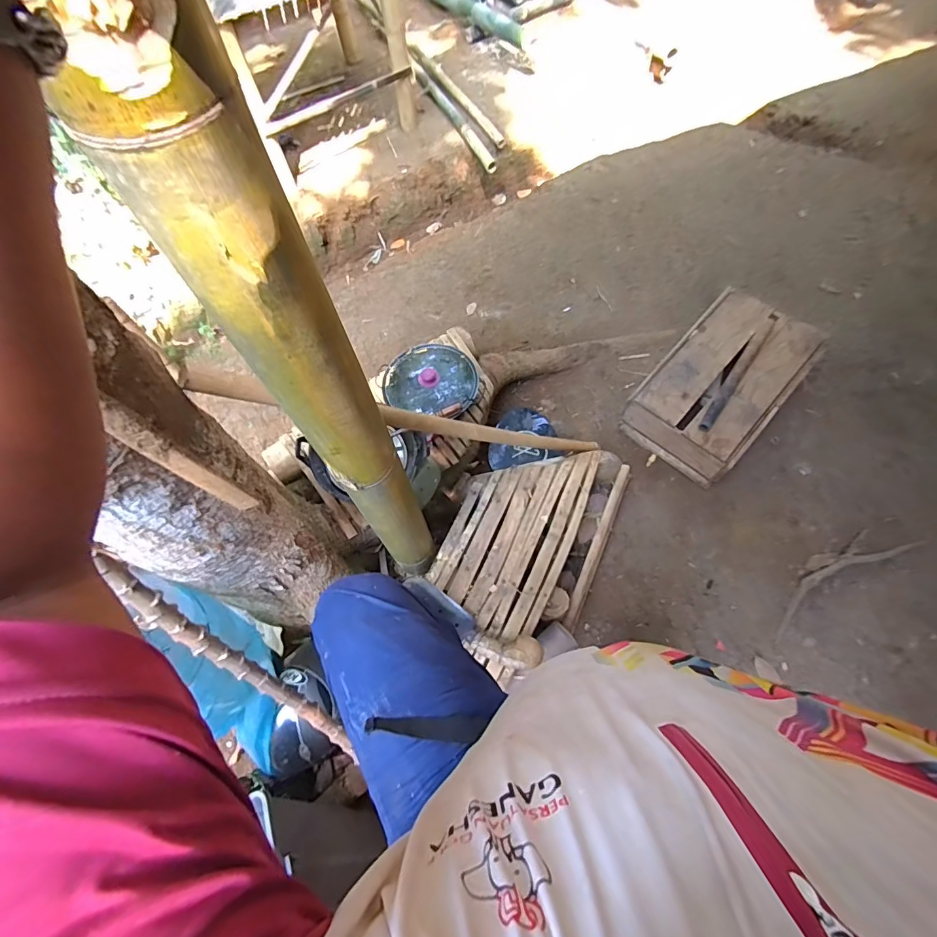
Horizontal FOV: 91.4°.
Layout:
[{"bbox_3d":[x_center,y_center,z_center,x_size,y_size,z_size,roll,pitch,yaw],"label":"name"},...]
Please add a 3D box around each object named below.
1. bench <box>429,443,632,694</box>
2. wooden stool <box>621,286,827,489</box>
[{"bbox_3d":[0.156,0.214,1.256,0.393,0.224,0.684,22,69,15],"label":"bench"},{"bbox_3d":[0.797,-0.266,1.459,0.355,0.218,0.538,39,74,20],"label":"wooden stool"}]

